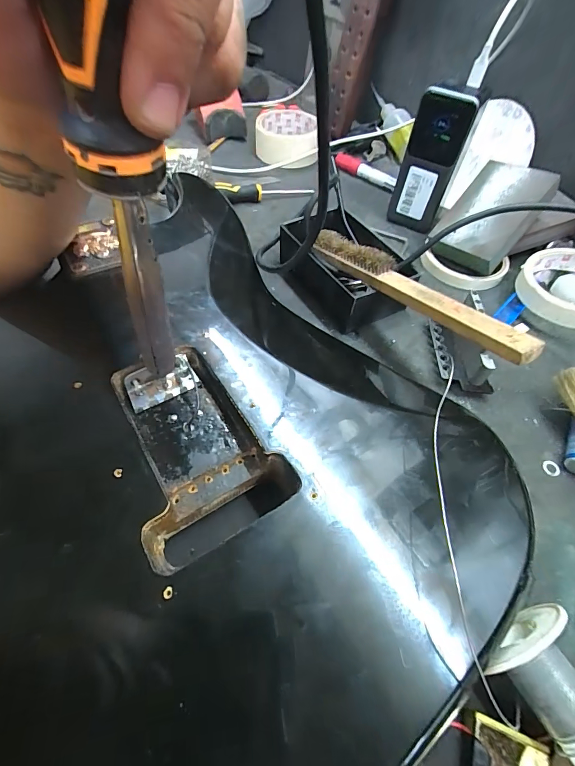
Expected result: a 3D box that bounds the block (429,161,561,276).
[{"bbox_3d":[0.201,-0.167,0.361,0.111,0.028,0.073,-47,57,5],"label":"block"}]

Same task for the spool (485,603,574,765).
[{"bbox_3d":[0.123,0.146,0.167,0.050,0.053,0.059,-26,61,-19],"label":"spool"}]

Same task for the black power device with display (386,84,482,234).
[{"bbox_3d":[0.148,-0.229,0.376,0.052,0.129,0.025,17,56,8],"label":"black power device with display"}]

